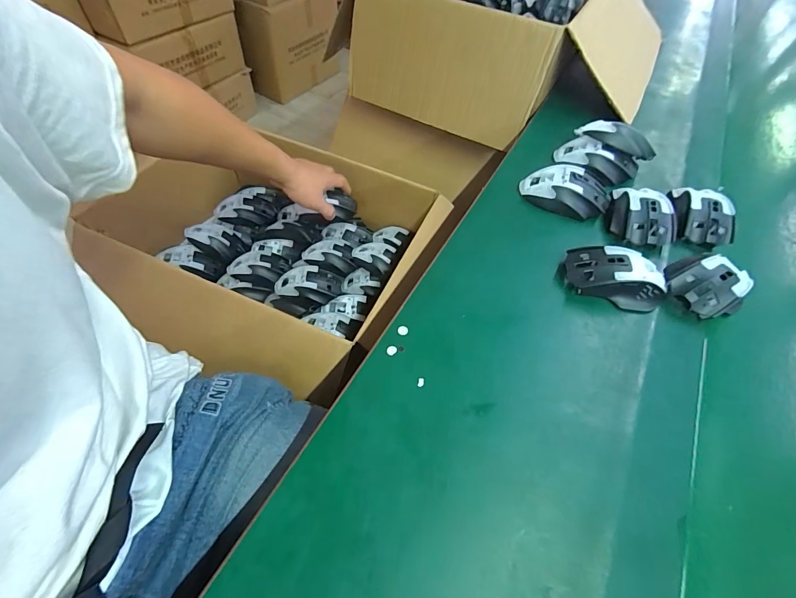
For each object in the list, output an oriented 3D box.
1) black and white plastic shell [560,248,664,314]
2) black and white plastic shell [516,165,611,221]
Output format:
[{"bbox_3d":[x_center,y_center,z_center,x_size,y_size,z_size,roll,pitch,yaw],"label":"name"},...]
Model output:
[{"bbox_3d":[0.248,-0.029,0.418,0.101,0.031,0.063,14,55,5],"label":"black and white plastic shell"},{"bbox_3d":[0.229,-0.151,0.504,0.117,0.037,0.063,26,57,16],"label":"black and white plastic shell"}]

